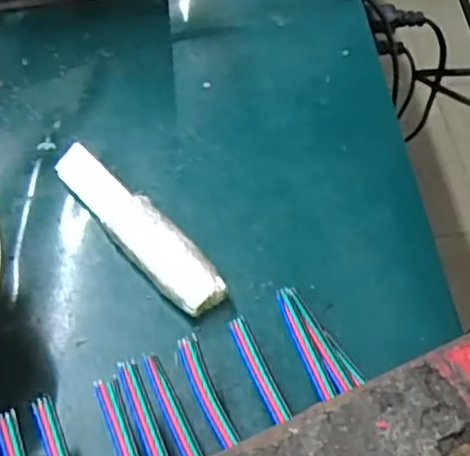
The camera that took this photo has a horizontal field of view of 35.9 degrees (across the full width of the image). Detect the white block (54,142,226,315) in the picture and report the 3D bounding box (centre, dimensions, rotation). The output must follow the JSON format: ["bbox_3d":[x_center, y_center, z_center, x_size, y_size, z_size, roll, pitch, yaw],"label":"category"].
[{"bbox_3d":[-0.040,-0.003,0.289,0.022,0.011,0.105,-29,54,-22],"label":"white block"}]

